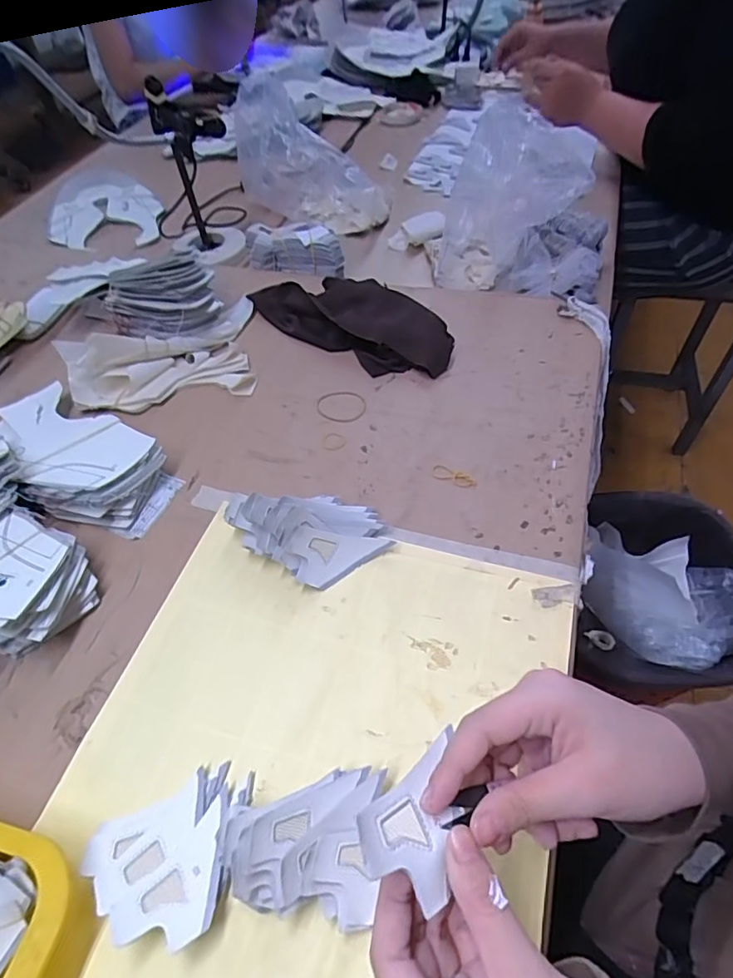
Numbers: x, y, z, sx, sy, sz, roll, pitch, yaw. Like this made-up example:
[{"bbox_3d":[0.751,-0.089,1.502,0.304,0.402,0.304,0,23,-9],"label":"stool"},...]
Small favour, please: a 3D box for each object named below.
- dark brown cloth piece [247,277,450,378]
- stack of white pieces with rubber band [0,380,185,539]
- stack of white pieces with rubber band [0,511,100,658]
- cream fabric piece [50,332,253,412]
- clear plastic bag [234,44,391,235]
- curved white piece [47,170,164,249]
[{"bbox_3d":[-0.016,-0.210,0.634,0.265,0.038,0.110,31,61,24],"label":"dark brown cloth piece"},{"bbox_3d":[-0.289,-0.034,0.521,0.226,0.041,0.103,30,60,24],"label":"stack of white pieces with rubber band"},{"bbox_3d":[-0.280,0.075,0.433,0.110,0.052,0.100,16,56,15],"label":"stack of white pieces with rubber band"},{"bbox_3d":[-0.228,-0.136,0.583,0.196,0.051,0.082,-10,53,-3],"label":"cream fabric piece"},{"bbox_3d":[-0.089,-0.539,0.855,0.238,0.198,0.115,19,56,17],"label":"clear plastic bag"},{"bbox_3d":[-0.465,-0.498,0.950,0.191,0.020,0.293,-11,53,-4],"label":"curved white piece"}]

